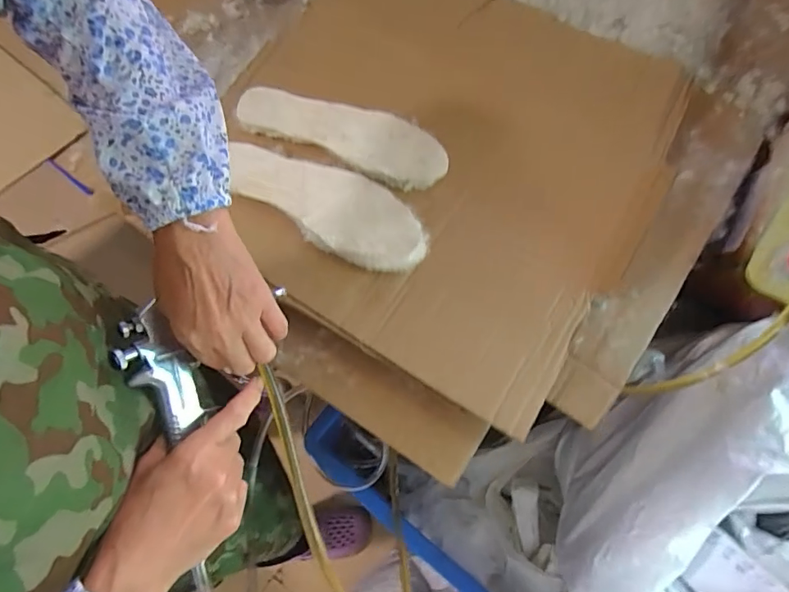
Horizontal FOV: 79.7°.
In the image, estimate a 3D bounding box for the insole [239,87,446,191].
[{"bbox_3d":[-0.065,-0.213,0.602,0.277,0.012,0.100,25,69,10],"label":"insole"}]

